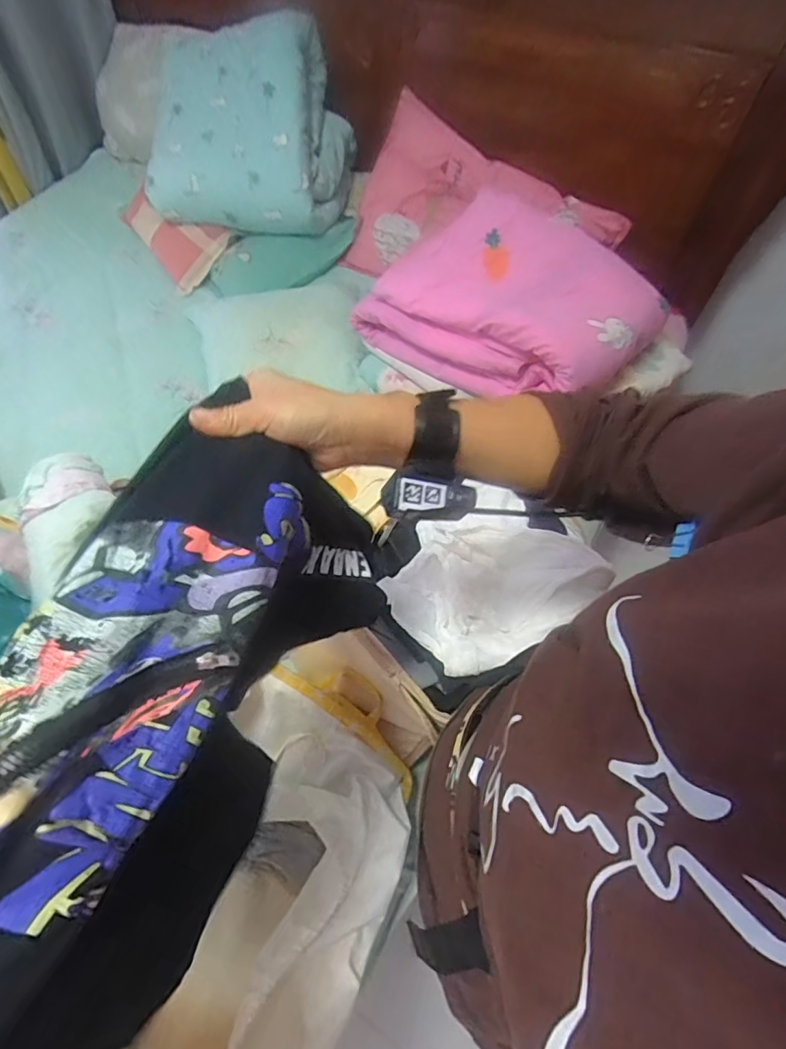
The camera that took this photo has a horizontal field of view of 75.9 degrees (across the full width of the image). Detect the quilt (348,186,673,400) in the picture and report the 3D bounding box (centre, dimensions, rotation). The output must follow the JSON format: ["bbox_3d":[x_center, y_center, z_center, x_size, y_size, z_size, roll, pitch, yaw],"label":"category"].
[{"bbox_3d":[0.217,-0.415,0.932,0.463,0.156,0.345,36,69,18],"label":"quilt"}]

